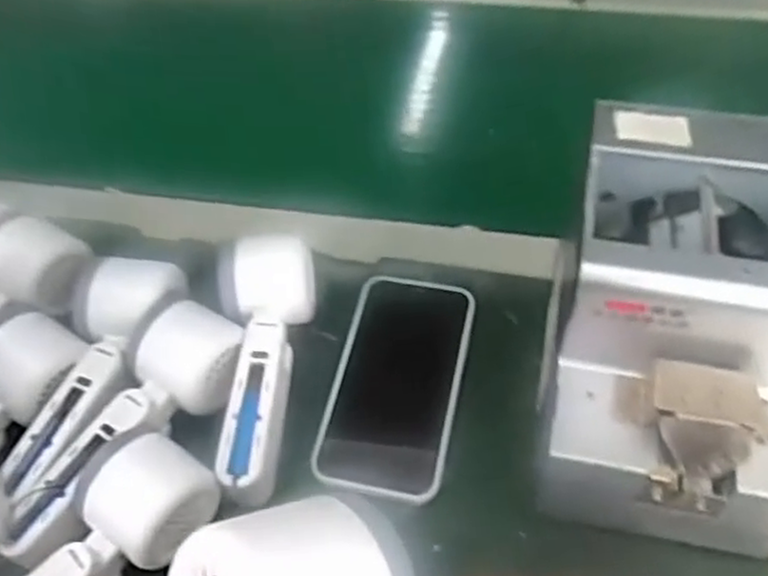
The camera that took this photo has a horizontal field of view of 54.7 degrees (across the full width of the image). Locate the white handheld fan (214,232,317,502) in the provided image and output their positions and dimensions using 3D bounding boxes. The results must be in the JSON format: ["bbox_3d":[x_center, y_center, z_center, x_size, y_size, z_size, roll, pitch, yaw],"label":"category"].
[{"bbox_3d":[-0.069,0.042,0.431,0.055,0.050,0.160,-4,52,0],"label":"white handheld fan"}]

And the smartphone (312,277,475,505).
[{"bbox_3d":[0.008,0.057,0.451,0.074,0.012,0.146,9,53,10],"label":"smartphone"}]

